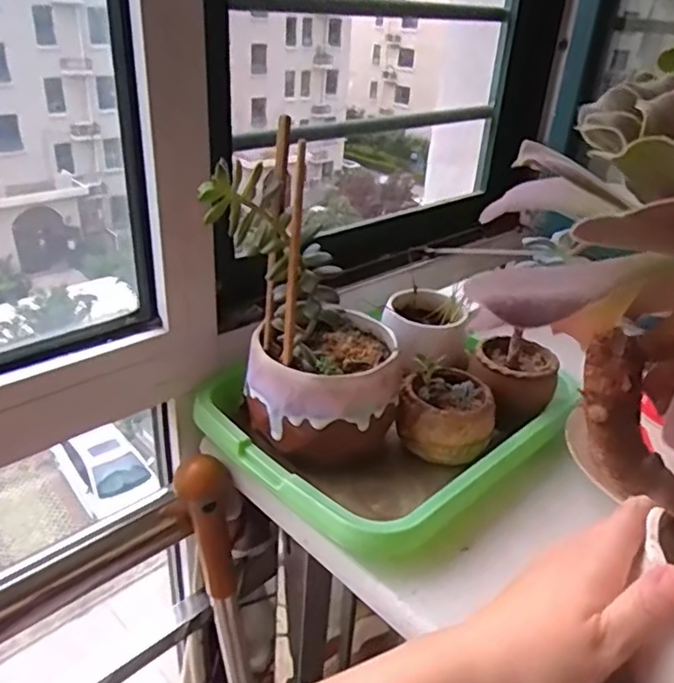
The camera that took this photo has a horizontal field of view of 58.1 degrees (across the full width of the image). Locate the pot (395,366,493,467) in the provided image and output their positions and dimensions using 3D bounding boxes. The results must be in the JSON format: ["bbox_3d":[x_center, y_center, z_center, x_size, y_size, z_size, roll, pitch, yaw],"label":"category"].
[{"bbox_3d":[0.096,0.065,0.536,0.081,0.061,0.066,10,30,11],"label":"pot"}]

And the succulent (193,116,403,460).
[{"bbox_3d":[-0.021,-0.031,0.476,0.143,0.227,0.112,-5,30,-15],"label":"succulent"}]

